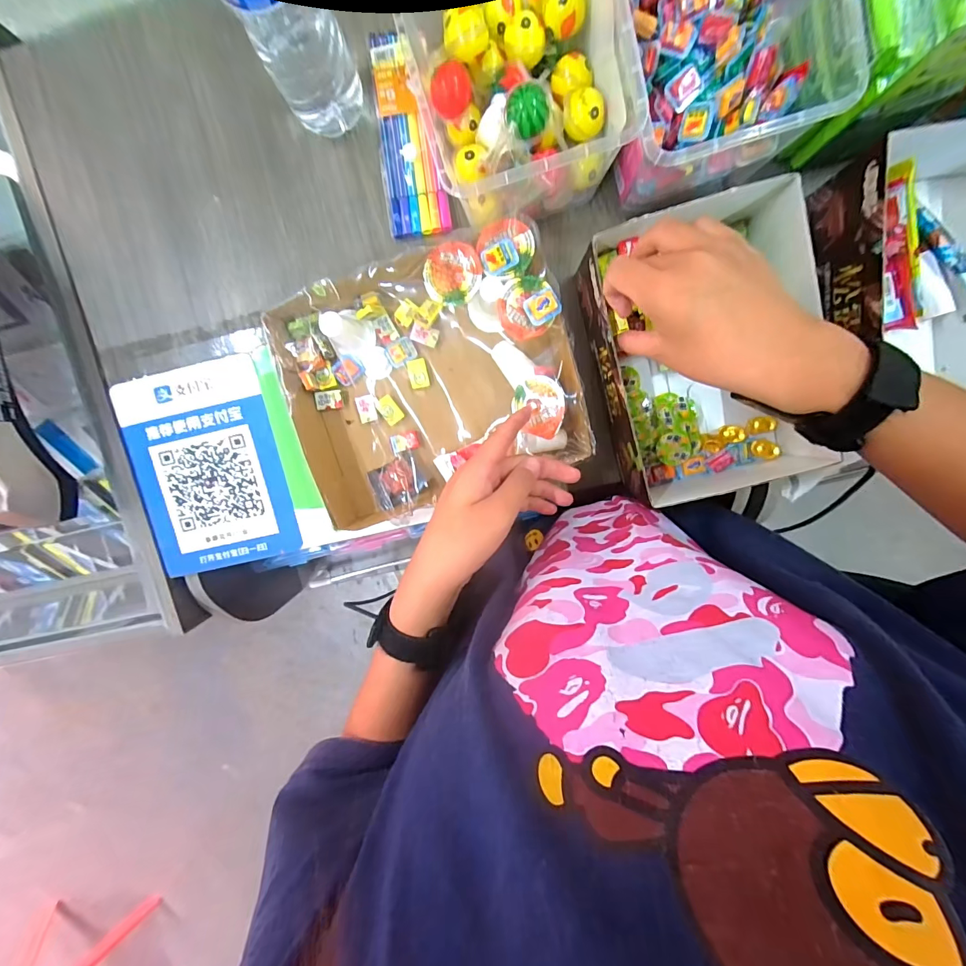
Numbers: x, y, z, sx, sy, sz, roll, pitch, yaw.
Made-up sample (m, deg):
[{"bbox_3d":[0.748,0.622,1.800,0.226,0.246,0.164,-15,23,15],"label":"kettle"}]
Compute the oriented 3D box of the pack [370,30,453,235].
[{"bbox_3d":[-0.064,-0.300,0.362,0.053,0.013,0.154,-7,97,3],"label":"pack"}]

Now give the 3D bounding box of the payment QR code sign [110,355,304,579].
[{"bbox_3d":[-0.274,-0.013,0.416,0.147,0.010,0.198,-11,97,3],"label":"payment QR code sign"}]

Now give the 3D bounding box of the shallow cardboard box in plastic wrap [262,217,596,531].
[{"bbox_3d":[-0.045,-0.088,0.367,0.239,0.059,0.208,-15,96,6],"label":"shallow cardboard box in plastic wrap"}]

